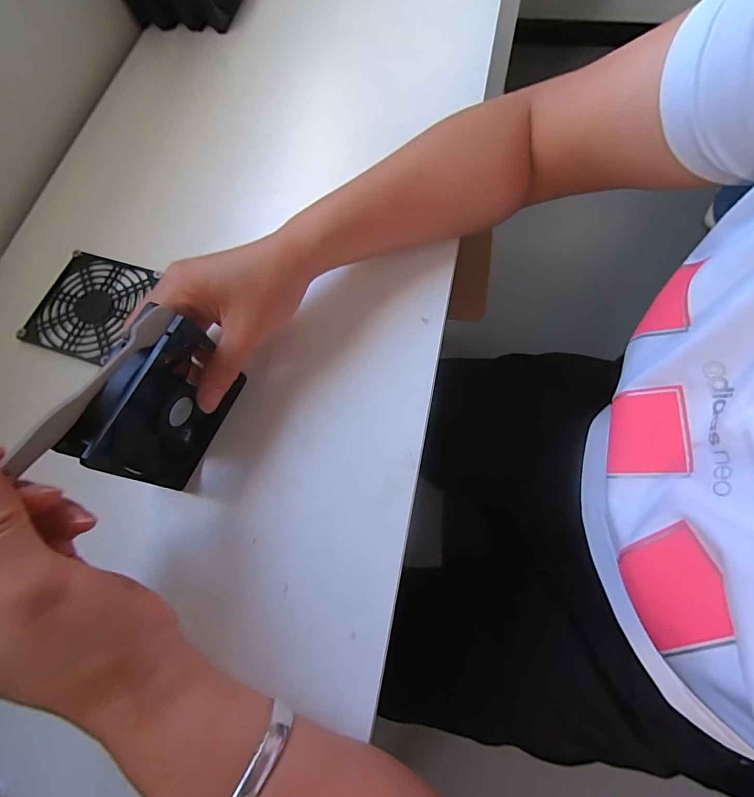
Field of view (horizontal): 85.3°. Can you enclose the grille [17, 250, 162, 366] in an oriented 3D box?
[{"bbox_3d":[-0.238,-0.078,0.338,0.085,0.004,0.090,16,71,11],"label":"grille"}]

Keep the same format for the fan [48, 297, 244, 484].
[{"bbox_3d":[-0.127,0.006,0.250,0.018,0.097,0.090,27,73,19],"label":"fan"}]

